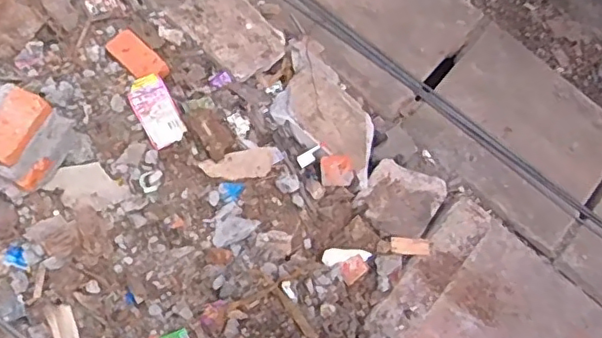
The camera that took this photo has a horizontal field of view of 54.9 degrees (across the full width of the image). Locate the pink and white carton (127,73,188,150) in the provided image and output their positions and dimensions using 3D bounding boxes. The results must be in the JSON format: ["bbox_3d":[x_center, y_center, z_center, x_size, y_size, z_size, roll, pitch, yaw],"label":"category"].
[{"bbox_3d":[-0.369,-0.151,1.476,0.098,0.017,0.186,-29,79,-8],"label":"pink and white carton"}]

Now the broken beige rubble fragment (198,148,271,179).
[{"bbox_3d":[-0.161,-0.009,1.504,0.191,0.012,0.076,-10,76,-27],"label":"broken beige rubble fragment"}]

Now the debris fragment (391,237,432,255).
[{"bbox_3d":[0.288,0.203,1.524,0.103,0.016,0.043,2,77,-1],"label":"debris fragment"}]

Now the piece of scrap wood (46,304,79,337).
[{"bbox_3d":[-0.574,0.413,1.419,0.076,0.011,0.177,-2,108,15],"label":"piece of scrap wood"}]

